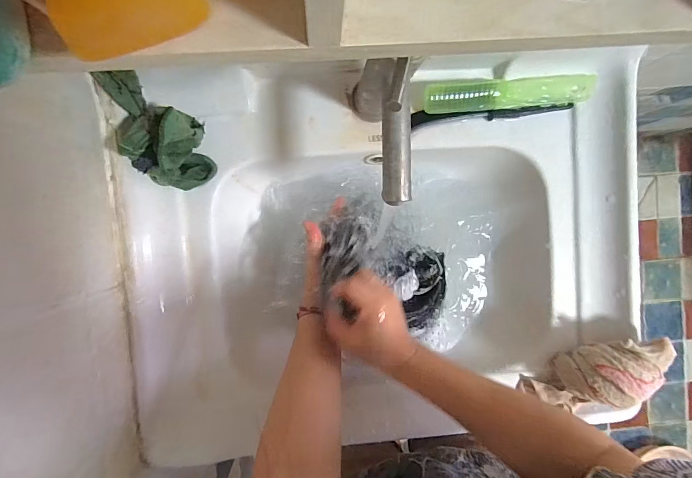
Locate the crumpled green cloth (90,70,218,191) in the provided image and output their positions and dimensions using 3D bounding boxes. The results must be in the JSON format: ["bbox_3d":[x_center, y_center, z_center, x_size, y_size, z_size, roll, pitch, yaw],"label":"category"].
[{"bbox_3d":[-0.206,-0.120,0.403,0.087,0.056,0.134,-13,96,-4],"label":"crumpled green cloth"}]

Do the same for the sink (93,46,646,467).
[{"bbox_3d":[0.046,0.014,0.481,0.587,0.145,0.443,-4,95,-5],"label":"sink"}]

